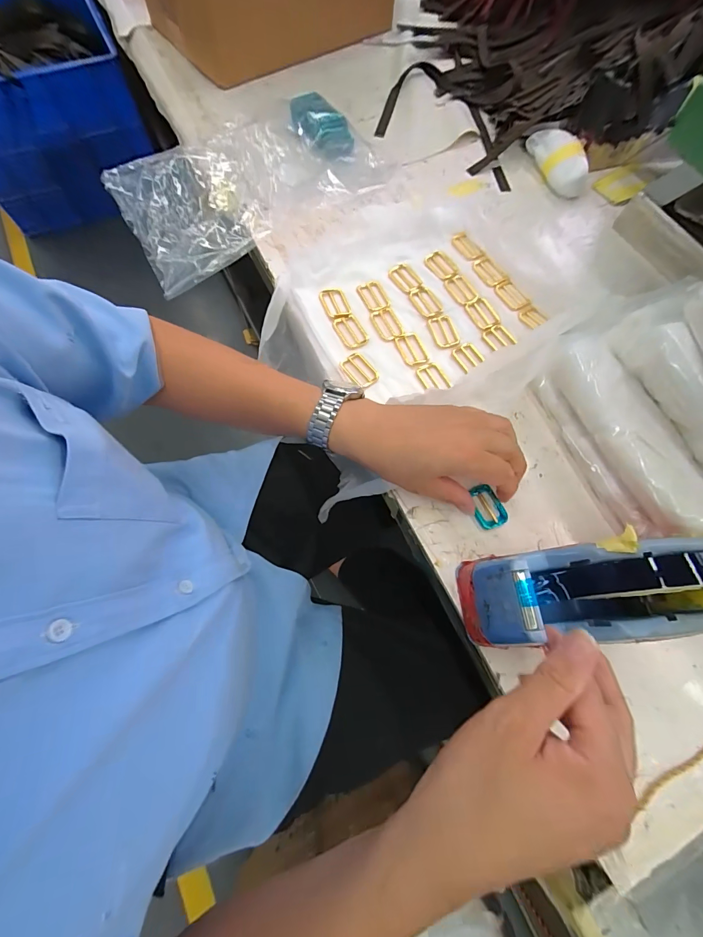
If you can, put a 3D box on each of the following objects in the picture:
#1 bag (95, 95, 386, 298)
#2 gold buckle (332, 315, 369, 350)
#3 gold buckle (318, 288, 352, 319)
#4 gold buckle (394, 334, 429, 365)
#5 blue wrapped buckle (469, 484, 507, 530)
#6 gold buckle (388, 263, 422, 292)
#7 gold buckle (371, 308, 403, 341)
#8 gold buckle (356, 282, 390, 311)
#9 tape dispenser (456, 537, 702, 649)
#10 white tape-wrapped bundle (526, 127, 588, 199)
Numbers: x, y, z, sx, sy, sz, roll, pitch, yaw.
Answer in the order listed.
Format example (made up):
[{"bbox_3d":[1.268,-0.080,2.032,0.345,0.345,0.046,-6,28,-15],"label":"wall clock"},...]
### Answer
[{"bbox_3d":[-0.136,-0.396,0.521,0.358,0.061,0.224,-28,73,-11],"label":"bag"},{"bbox_3d":[-0.001,-0.165,0.441,0.031,0.004,0.047,-26,73,-10],"label":"gold buckle"},{"bbox_3d":[-0.019,-0.205,0.454,0.034,0.009,0.046,-22,72,-9],"label":"gold buckle"},{"bbox_3d":[0.072,-0.141,0.436,0.027,0.008,0.045,-22,72,-9],"label":"gold buckle"},{"bbox_3d":[0.138,0.040,0.371,0.030,0.004,0.042,-17,71,-7],"label":"blue wrapped buckle"},{"bbox_3d":[0.071,-0.247,0.474,0.031,0.005,0.044,-33,74,-12],"label":"gold buckle"},{"bbox_3d":[0.045,-0.176,0.450,0.030,0.006,0.046,-22,72,-9],"label":"gold buckle"},{"bbox_3d":[0.030,-0.218,0.462,0.031,0.004,0.045,-22,72,-9],"label":"gold buckle"},{"bbox_3d":[0.197,0.093,0.287,0.193,0.125,0.073,-4,70,-3],"label":"tape dispenser"},{"bbox_3d":[0.305,-0.453,0.540,0.050,0.038,0.115,-16,71,-7],"label":"white tape-wrapped bundle"}]

